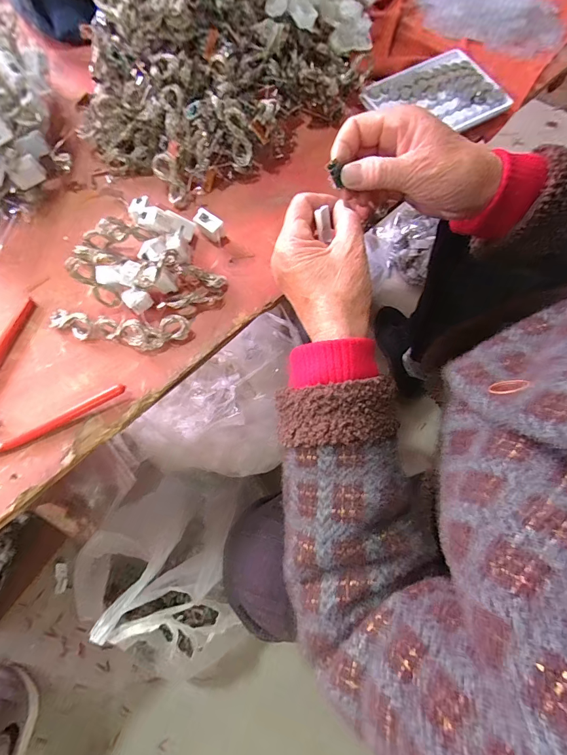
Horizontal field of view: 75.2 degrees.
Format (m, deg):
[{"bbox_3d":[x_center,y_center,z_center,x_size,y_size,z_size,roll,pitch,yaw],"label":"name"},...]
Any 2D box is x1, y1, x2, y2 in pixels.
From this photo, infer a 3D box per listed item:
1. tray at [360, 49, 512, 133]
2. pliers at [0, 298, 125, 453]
[{"bbox_3d":[0.159,-0.289,0.379,0.124,0.011,0.091,-31,75,-8],"label":"tray"},{"bbox_3d":[-0.220,0.017,0.297,0.126,0.010,0.131,41,78,12],"label":"pliers"}]

